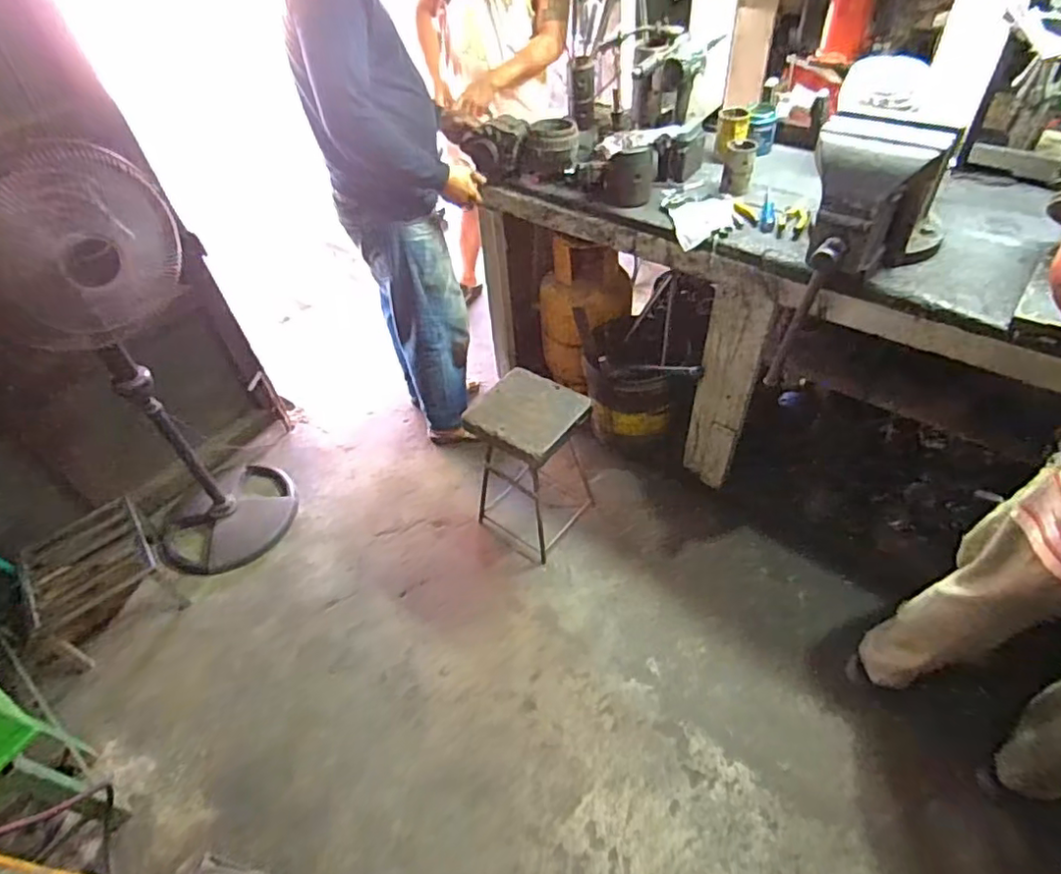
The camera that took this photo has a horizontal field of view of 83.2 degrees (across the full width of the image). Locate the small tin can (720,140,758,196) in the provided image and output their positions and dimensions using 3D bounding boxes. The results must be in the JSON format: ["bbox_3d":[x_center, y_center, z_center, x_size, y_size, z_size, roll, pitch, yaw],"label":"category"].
[{"bbox_3d":[0.496,-0.641,1.422,0.070,0.102,0.074,6,48,12],"label":"small tin can"}]

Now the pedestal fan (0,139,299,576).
[{"bbox_3d":[-1.016,-0.141,1.615,0.468,1.117,0.438,-28,51,-19],"label":"pedestal fan"}]

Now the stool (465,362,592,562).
[{"bbox_3d":[0.012,0.087,1.668,0.250,0.503,0.261,27,55,27],"label":"stool"}]

